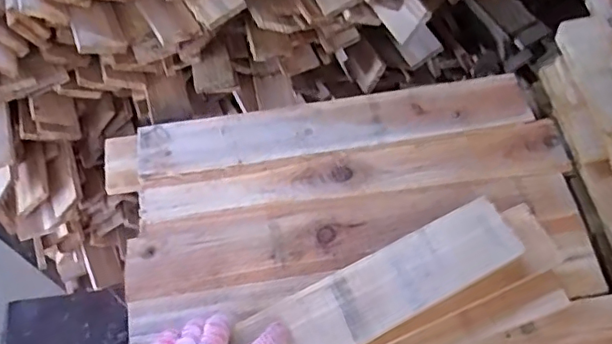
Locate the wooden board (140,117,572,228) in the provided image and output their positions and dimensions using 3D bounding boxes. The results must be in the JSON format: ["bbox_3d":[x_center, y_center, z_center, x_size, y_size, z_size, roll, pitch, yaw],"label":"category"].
[{"bbox_3d":[0.059,0.005,0.657,0.493,0.007,0.067,-9,60,-3],"label":"wooden board"}]

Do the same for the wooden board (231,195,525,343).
[{"bbox_3d":[-0.015,0.165,0.536,0.496,0.021,0.077,-28,63,-12],"label":"wooden board"}]

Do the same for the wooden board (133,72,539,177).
[{"bbox_3d":[0.033,-0.057,0.692,0.468,0.015,0.079,-9,60,-3],"label":"wooden board"}]

